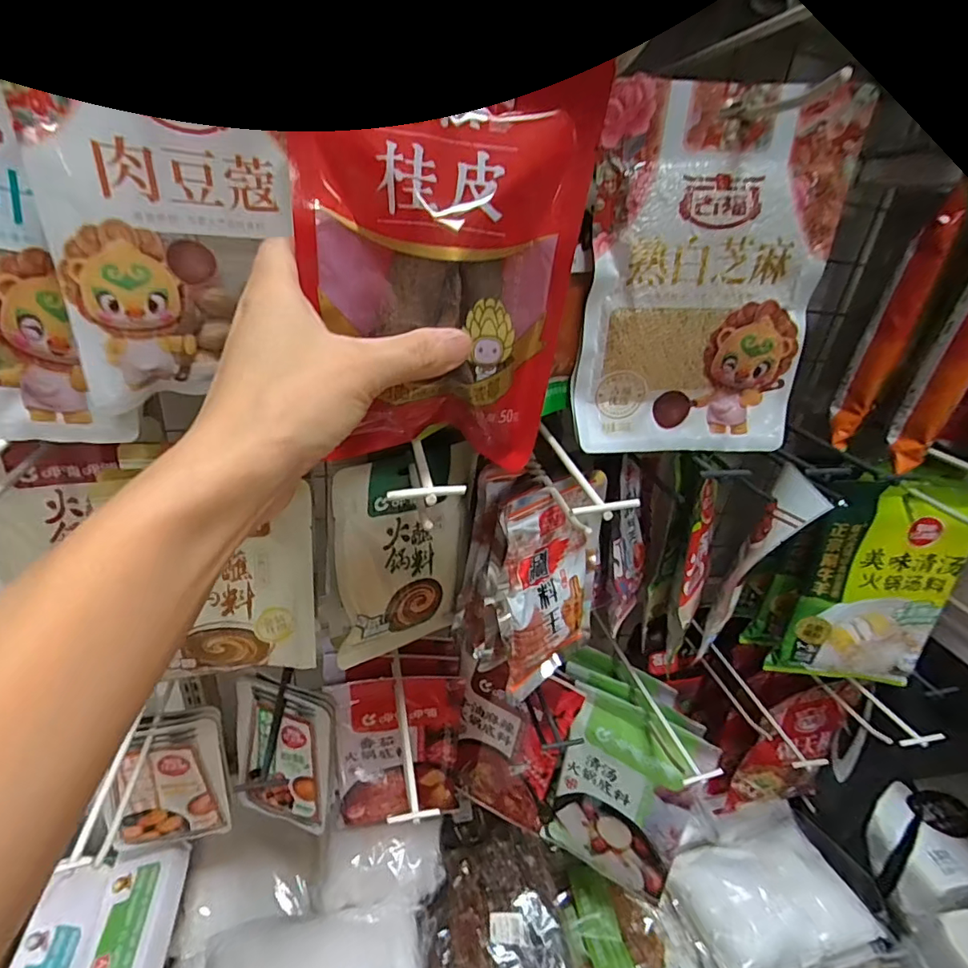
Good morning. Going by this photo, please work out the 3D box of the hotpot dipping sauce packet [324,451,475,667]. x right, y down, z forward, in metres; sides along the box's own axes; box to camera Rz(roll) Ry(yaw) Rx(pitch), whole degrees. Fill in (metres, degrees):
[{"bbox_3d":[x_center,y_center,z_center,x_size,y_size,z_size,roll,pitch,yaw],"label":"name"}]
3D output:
[{"bbox_3d":[-0.063,0.058,0.416,0.115,0.171,0.028,-13,33,-35],"label":"hotpot dipping sauce packet"}]

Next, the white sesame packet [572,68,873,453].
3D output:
[{"bbox_3d":[0.140,-0.124,0.329,0.159,0.212,0.020,6,26,-3],"label":"white sesame packet"}]

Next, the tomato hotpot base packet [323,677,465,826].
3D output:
[{"bbox_3d":[-0.103,0.316,0.612,0.149,0.207,0.046,2,27,-10],"label":"tomato hotpot base packet"}]

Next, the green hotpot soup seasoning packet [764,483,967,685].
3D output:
[{"bbox_3d":[0.386,0.110,0.497,0.141,0.230,0.038,8,30,6],"label":"green hotpot soup seasoning packet"}]

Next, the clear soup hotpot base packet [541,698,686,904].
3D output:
[{"bbox_3d":[0.148,0.353,0.575,0.131,0.214,0.014,18,18,30],"label":"clear soup hotpot base packet"}]

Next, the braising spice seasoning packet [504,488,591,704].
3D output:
[{"bbox_3d":[0.056,0.082,0.422,0.107,0.162,0.016,-18,20,-39],"label":"braising spice seasoning packet"}]

